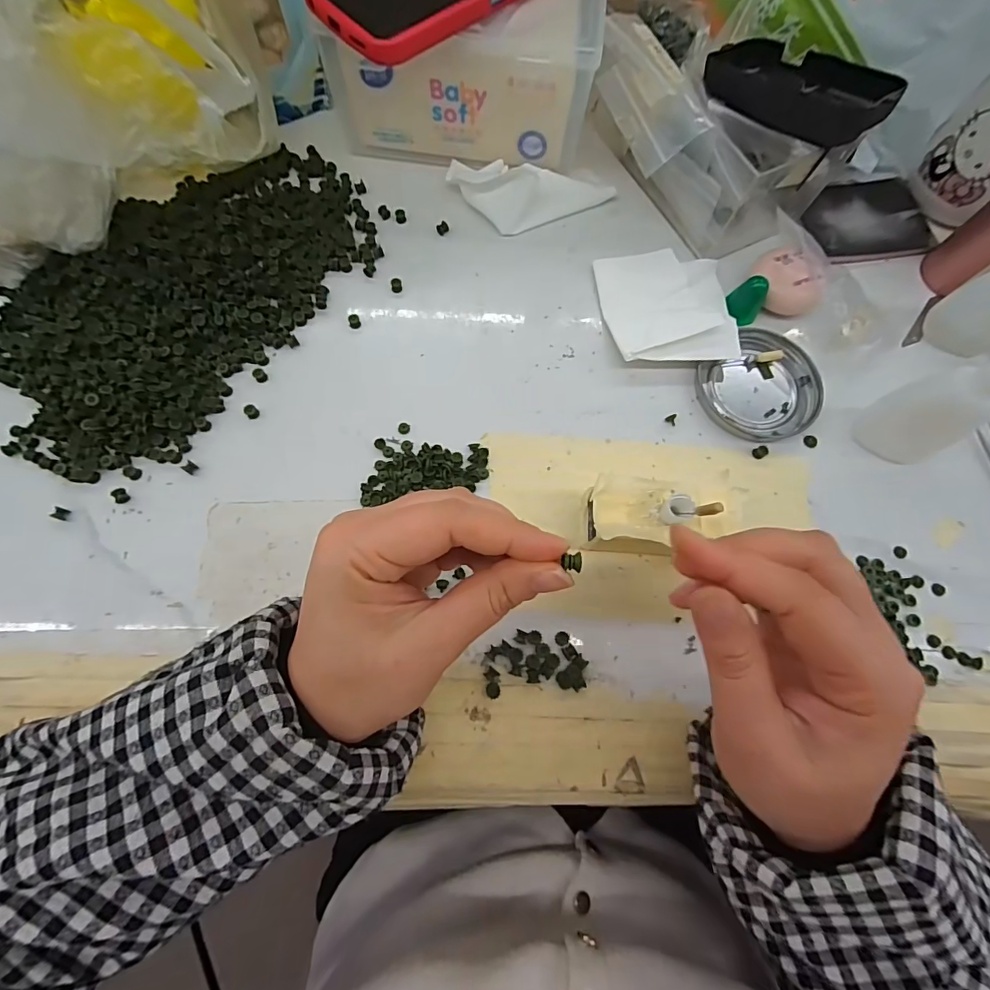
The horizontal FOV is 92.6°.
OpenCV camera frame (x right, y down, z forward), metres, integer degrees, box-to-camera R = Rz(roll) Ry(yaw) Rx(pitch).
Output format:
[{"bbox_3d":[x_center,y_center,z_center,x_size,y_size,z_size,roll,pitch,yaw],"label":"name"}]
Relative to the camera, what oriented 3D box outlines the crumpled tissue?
[{"bbox_3d":[0.025,-0.215,0.339,0.116,0.018,0.052,6,73,-1],"label":"crumpled tissue"}]

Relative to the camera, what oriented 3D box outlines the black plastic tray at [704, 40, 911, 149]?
[{"bbox_3d":[0.186,-0.247,0.290,0.052,0.027,0.111,-38,65,-21],"label":"black plastic tray"}]

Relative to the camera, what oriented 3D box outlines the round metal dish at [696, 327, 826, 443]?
[{"bbox_3d":[0.175,-0.070,0.311,0.078,0.011,0.072,1,74,-2],"label":"round metal dish"}]

